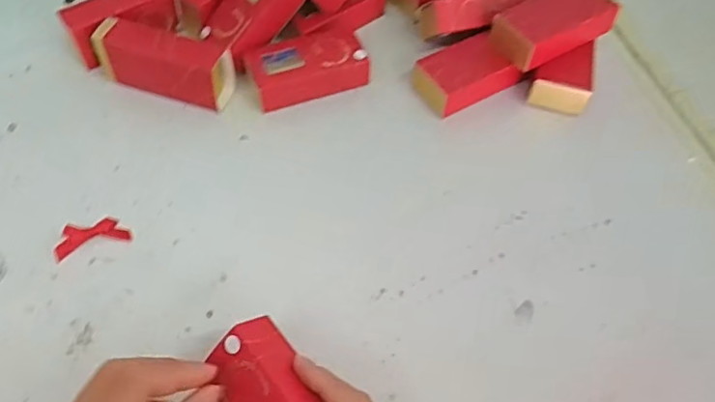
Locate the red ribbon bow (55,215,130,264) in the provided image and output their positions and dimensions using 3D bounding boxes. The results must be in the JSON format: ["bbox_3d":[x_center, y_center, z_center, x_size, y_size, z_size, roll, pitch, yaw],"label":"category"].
[{"bbox_3d":[-0.203,0.026,0.448,0.054,0.011,0.024,-20,59,-15],"label":"red ribbon bow"}]

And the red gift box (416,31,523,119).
[{"bbox_3d":[0.096,-0.114,0.539,0.082,0.034,0.052,-21,60,-15],"label":"red gift box"}]

